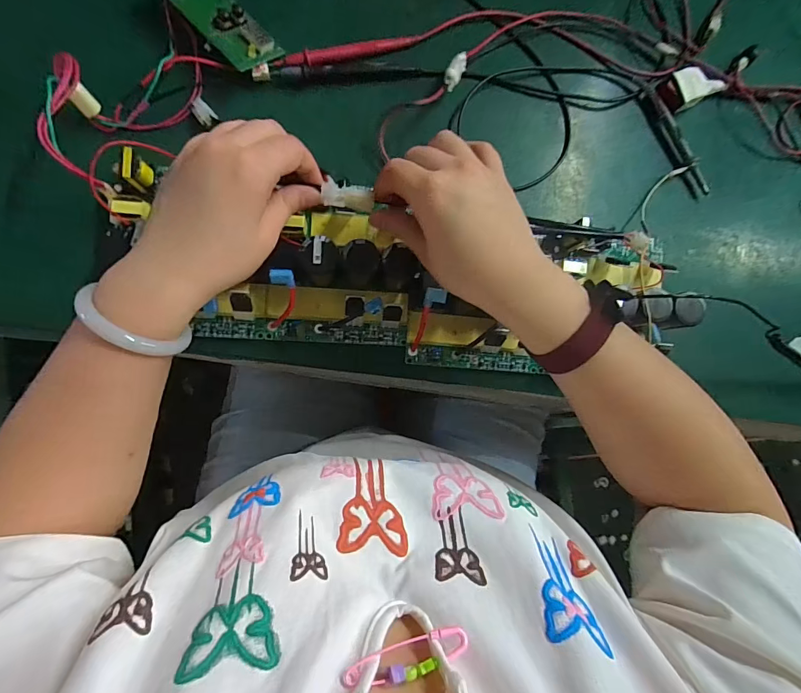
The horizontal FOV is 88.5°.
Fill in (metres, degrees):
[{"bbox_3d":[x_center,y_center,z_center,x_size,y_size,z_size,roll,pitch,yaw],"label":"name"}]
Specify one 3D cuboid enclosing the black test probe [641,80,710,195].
[{"bbox_3d":[0.269,-0.204,0.399,0.011,0.013,0.123,-28,90,-9],"label":"black test probe"}]

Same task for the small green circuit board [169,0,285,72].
[{"bbox_3d":[-0.151,-0.275,0.338,0.103,0.018,0.044,43,82,-3],"label":"small green circuit board"}]

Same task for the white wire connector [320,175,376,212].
[{"bbox_3d":[-0.037,-0.109,0.296,0.035,0.008,0.017,6,85,-15],"label":"white wire connector"}]

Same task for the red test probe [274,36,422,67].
[{"bbox_3d":[-0.045,-0.262,0.364,0.129,0.008,0.016,-20,89,-9],"label":"red test probe"}]

